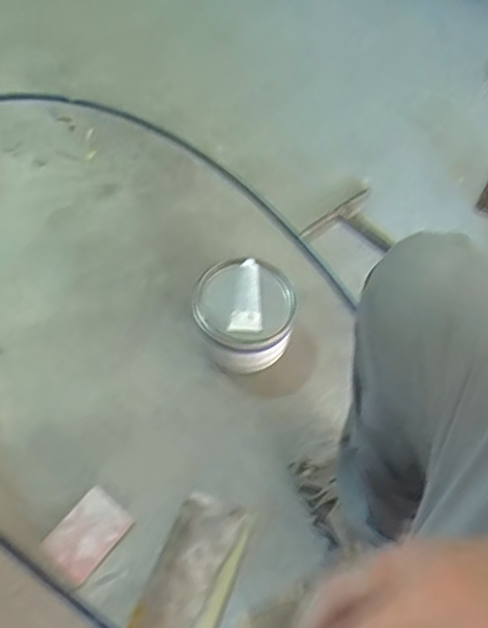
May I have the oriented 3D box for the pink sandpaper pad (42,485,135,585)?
[{"bbox_3d":[-0.206,0.288,0.764,0.075,0.005,0.099,35,64,15],"label":"pink sandpaper pad"}]

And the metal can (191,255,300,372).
[{"bbox_3d":[-0.004,0.003,0.884,0.152,0.109,0.140,2,60,-3],"label":"metal can"}]

